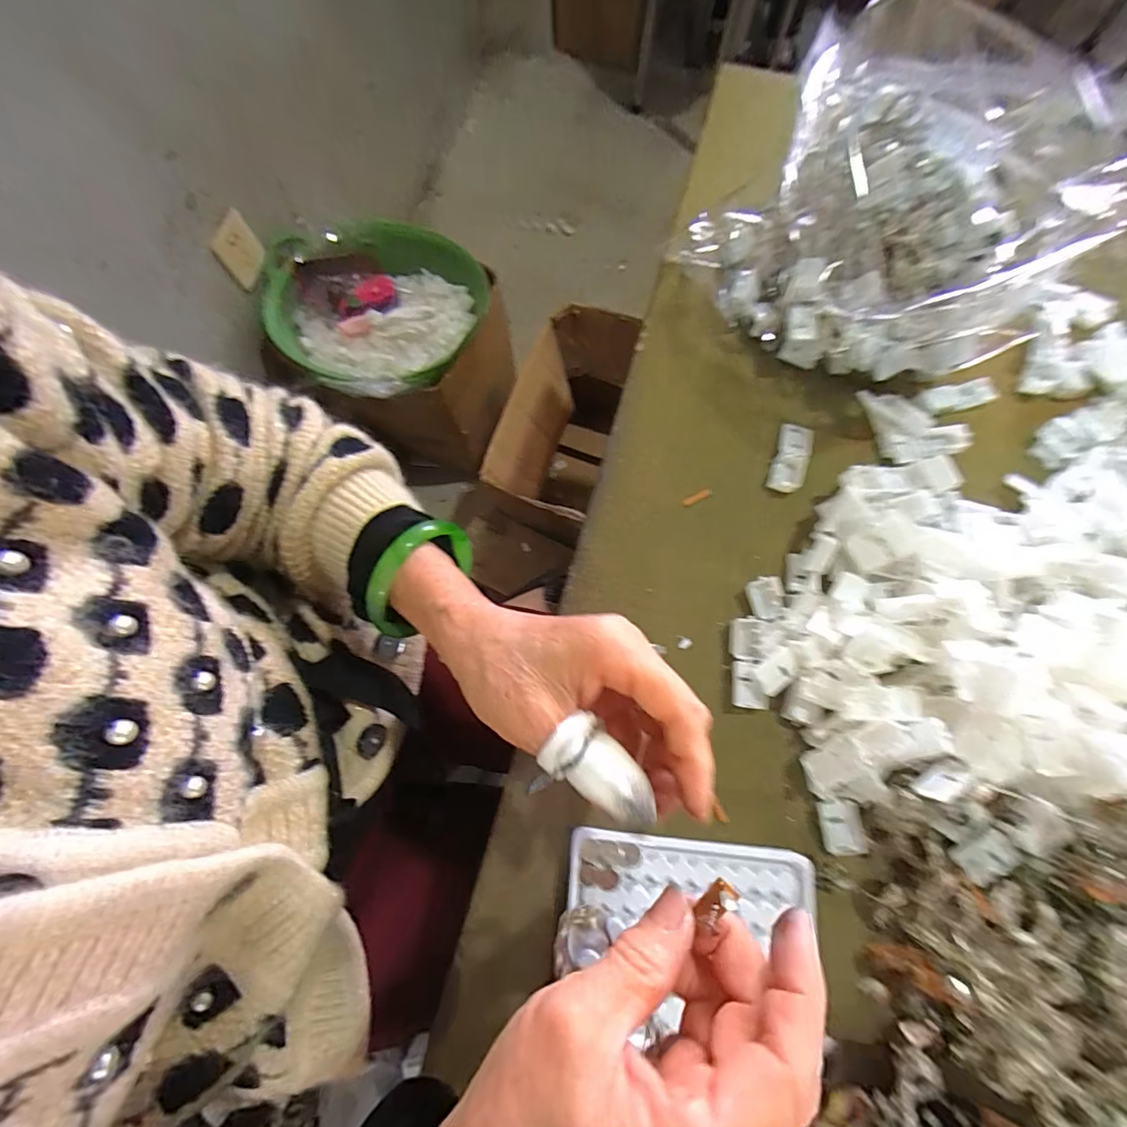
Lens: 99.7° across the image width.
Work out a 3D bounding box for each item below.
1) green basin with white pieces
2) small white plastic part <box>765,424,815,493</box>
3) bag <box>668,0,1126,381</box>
[{"bbox_3d":[-0.336,-0.493,0.894,0.404,0.098,0.337,29,75,9],"label":"green basin with white pieces"},{"bbox_3d":[0.168,-0.077,0.349,0.025,0.009,0.056,20,74,6],"label":"small white plastic part"},{"bbox_3d":[0.235,-0.238,0.334,0.192,0.129,0.210,-32,75,-9],"label":"bag"}]

